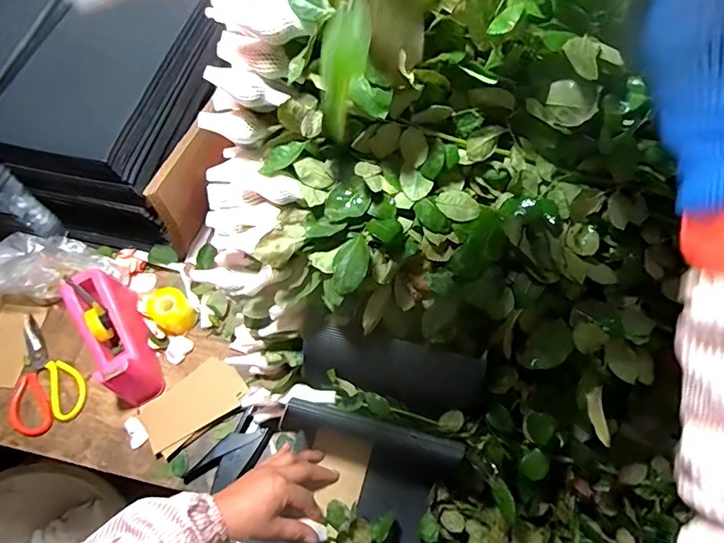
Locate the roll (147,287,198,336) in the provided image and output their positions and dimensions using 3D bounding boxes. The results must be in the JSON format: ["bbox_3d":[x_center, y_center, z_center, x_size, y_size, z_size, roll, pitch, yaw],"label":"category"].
[{"bbox_3d":[-0.312,0.066,0.785,0.058,0.064,0.061,0,63,1],"label":"roll"}]

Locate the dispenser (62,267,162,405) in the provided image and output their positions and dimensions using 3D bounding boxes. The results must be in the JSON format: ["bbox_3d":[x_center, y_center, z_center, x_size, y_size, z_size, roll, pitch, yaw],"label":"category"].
[{"bbox_3d":[-0.384,0.099,0.742,0.075,0.094,0.204,-29,66,-13],"label":"dispenser"}]

